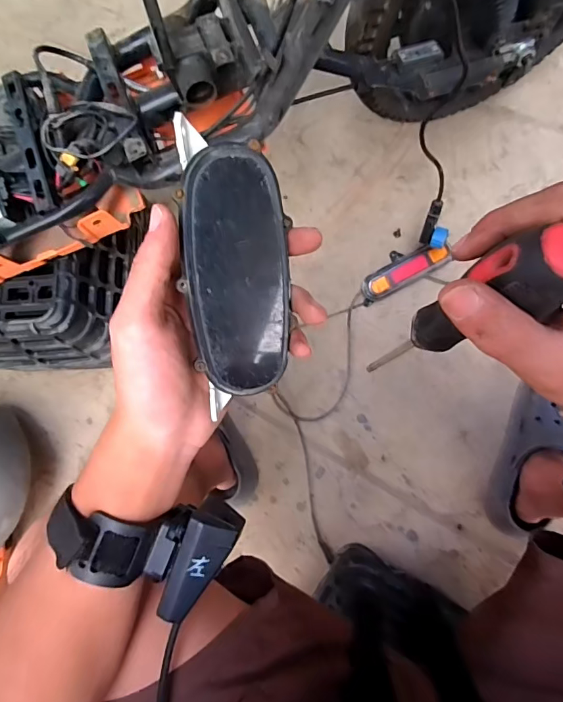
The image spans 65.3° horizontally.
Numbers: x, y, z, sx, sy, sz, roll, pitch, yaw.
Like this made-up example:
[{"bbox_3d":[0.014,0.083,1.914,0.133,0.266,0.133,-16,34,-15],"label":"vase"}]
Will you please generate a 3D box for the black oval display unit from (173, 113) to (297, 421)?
[{"bbox_3d":[-0.024,-0.044,0.236,0.051,0.025,0.139,-9,108,-11],"label":"black oval display unit"}]

